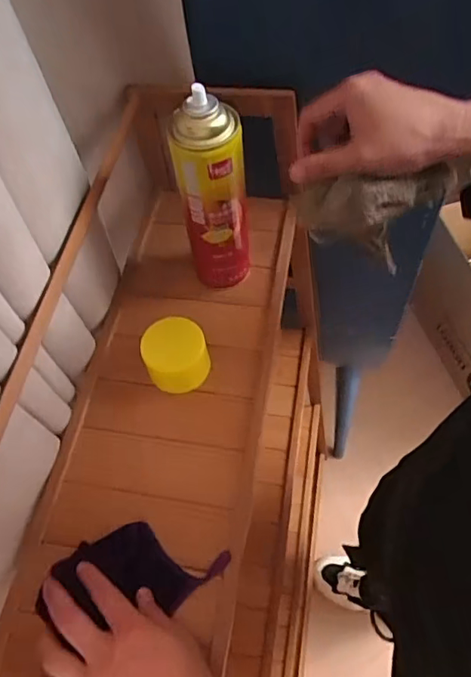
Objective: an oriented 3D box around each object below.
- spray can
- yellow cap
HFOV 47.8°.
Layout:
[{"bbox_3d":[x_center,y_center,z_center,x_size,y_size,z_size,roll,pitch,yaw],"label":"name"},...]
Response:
[{"bbox_3d":[-0.022,-0.148,0.571,0.065,0.245,0.062,-2,59,3],"label":"spray can"},{"bbox_3d":[-0.065,0.019,0.585,0.067,0.058,0.067,-2,59,3],"label":"yellow cap"}]

